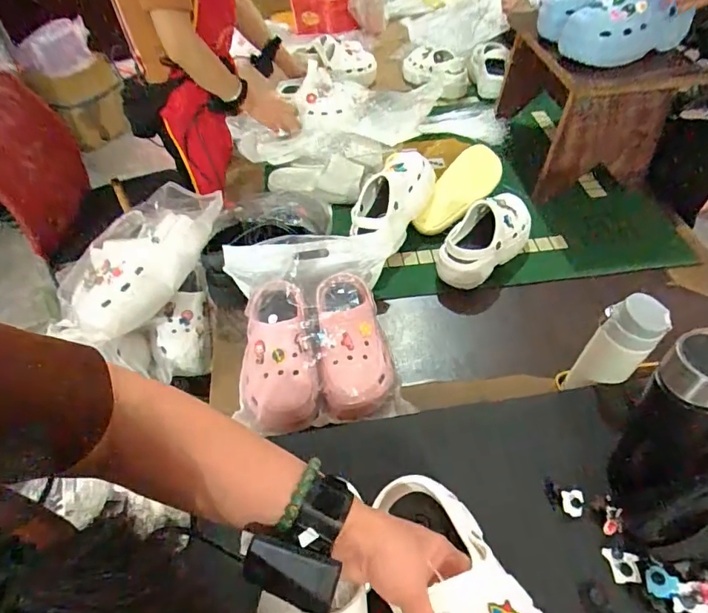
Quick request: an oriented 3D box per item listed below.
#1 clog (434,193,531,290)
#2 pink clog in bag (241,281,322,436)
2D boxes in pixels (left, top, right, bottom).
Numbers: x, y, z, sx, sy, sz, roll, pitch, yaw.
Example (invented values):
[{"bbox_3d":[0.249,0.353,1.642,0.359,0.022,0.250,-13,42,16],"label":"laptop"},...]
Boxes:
[{"bbox_3d":[0.258,-0.136,0.900,0.230,0.093,0.105,-37,54,-25],"label":"clog"},{"bbox_3d":[-0.119,0.067,0.717,0.122,0.078,0.245,-9,68,-2],"label":"pink clog in bag"}]

